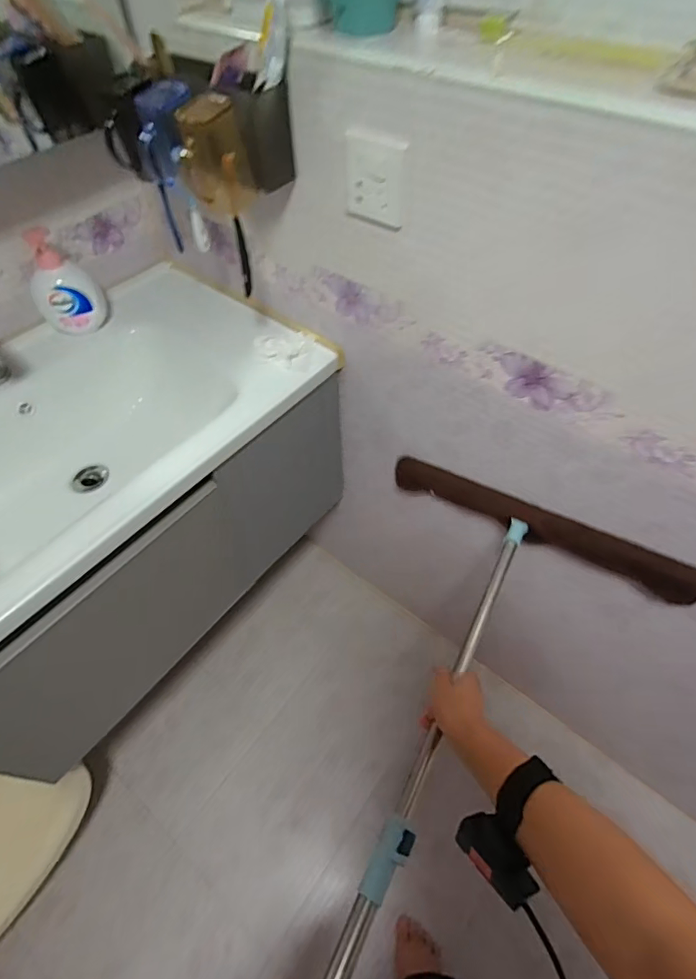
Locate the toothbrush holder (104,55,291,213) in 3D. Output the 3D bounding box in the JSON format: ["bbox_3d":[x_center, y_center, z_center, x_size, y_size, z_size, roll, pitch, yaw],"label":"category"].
[{"bbox_3d":[-0.195,-0.462,0.622,0.205,0.109,0.157,35,62,24],"label":"toothbrush holder"}]

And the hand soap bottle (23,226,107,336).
[{"bbox_3d":[-0.475,-0.336,0.792,0.099,0.160,0.051,-16,55,-10],"label":"hand soap bottle"}]

